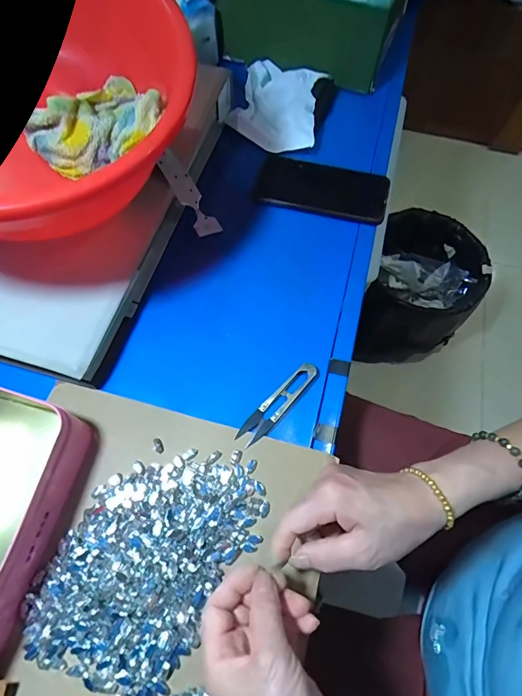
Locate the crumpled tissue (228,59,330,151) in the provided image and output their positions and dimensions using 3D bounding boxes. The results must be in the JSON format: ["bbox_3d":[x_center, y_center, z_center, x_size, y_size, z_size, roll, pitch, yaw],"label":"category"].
[{"bbox_3d":[0.026,-0.346,0.534,0.121,0.028,0.167,14,66,6],"label":"crumpled tissue"}]

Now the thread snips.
[{"bbox_3d":[0.017,0.052,0.369,0.022,0.005,0.100,40,71,16],"label":"thread snips"}]

